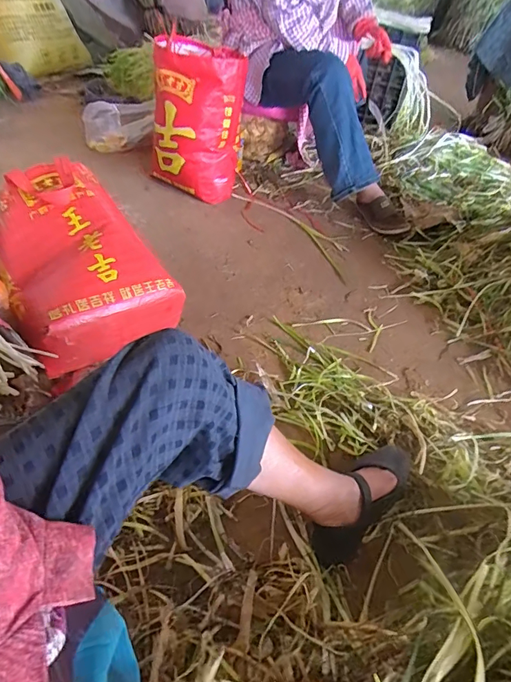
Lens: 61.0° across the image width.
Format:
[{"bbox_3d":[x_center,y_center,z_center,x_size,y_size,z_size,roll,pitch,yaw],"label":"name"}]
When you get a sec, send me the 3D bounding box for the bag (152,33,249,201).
[{"bbox_3d":[-0.177,-0.652,1.307,0.260,0.385,0.241,-2,46,-10],"label":"bag"}]

